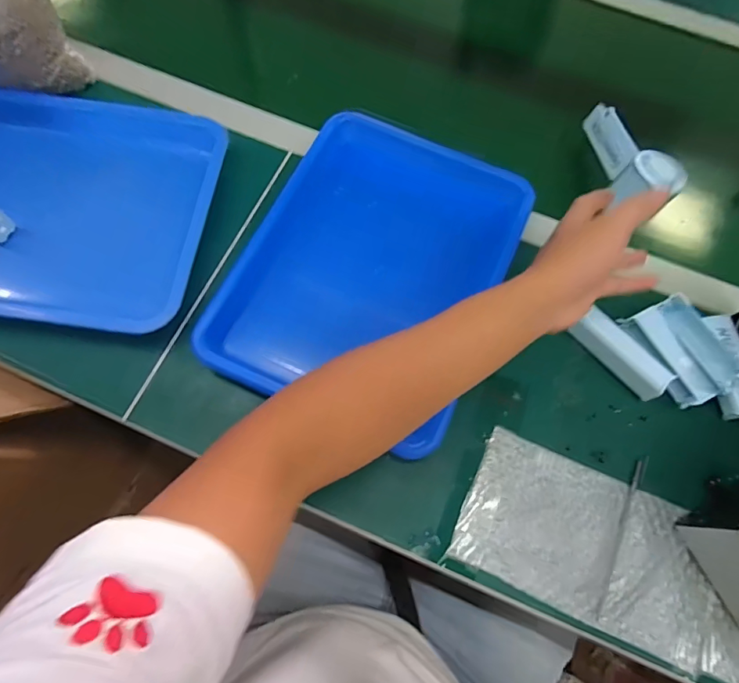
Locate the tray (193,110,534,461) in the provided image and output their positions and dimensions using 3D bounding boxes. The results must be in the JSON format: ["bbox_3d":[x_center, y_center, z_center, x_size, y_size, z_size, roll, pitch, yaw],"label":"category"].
[{"bbox_3d":[0.010,-0.081,0.469,0.256,0.039,0.333,24,71,6],"label":"tray"}]

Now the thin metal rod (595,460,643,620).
[{"bbox_3d":[0.224,0.173,0.403,0.005,0.004,0.143,26,71,7],"label":"thin metal rod"}]

